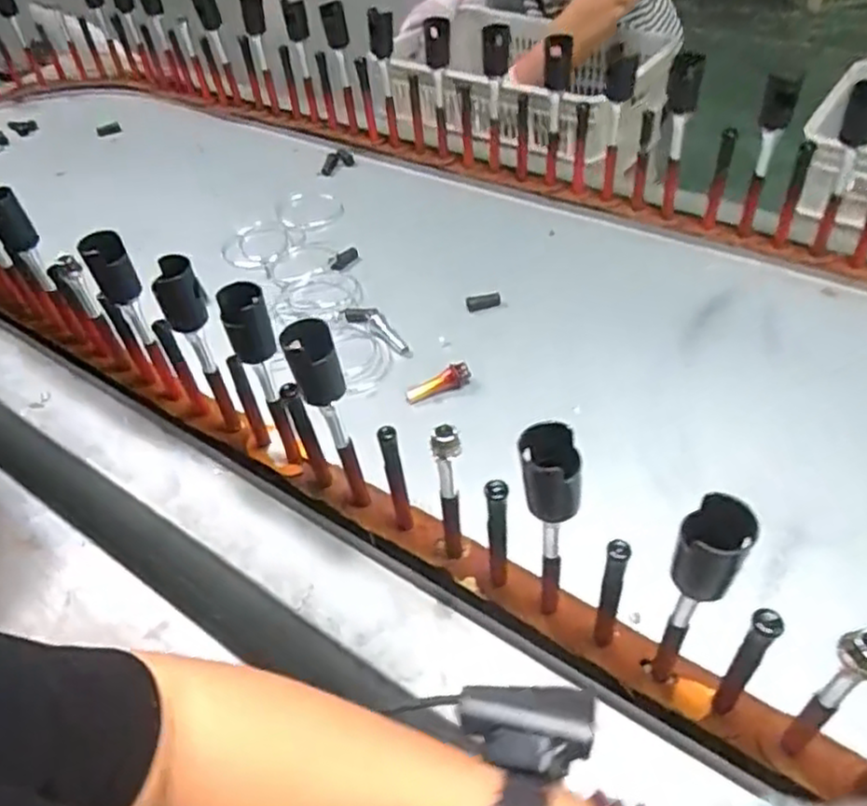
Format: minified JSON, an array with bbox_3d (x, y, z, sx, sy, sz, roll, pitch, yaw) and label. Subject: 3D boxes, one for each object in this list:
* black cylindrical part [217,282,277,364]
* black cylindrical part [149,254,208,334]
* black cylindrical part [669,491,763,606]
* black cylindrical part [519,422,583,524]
[{"bbox_3d":[-0.172,-0.075,0.650,0.040,0.063,0.043,-4,46,4],"label":"black cylindrical part"},{"bbox_3d":[-0.251,-0.107,0.693,0.041,0.071,0.035,-24,48,-16],"label":"black cylindrical part"},{"bbox_3d":[0.174,0.092,0.440,0.039,0.065,0.036,-4,46,4],"label":"black cylindrical part"},{"bbox_3d":[0.082,0.050,0.498,0.038,0.062,0.039,-4,46,4],"label":"black cylindrical part"}]

